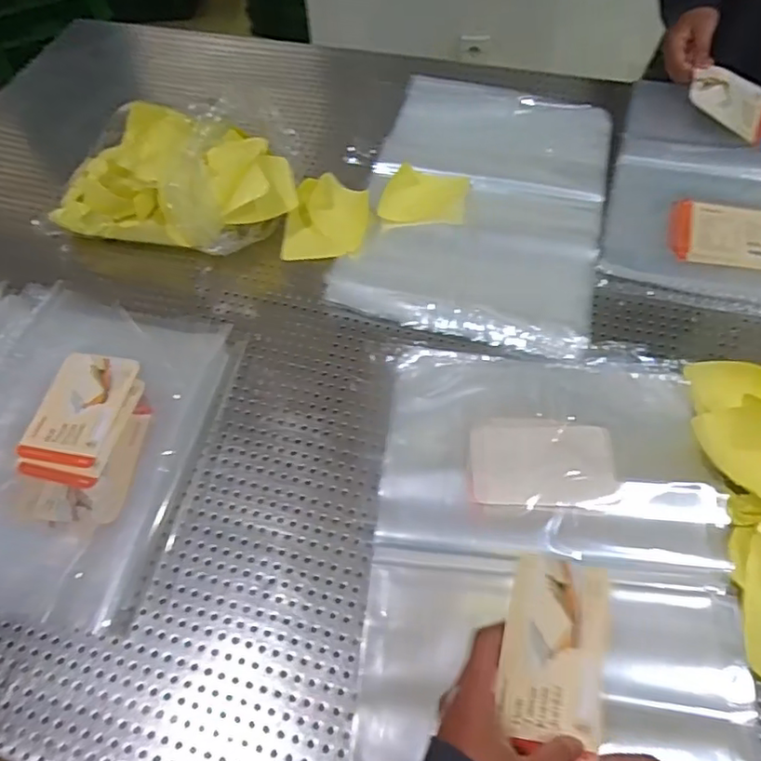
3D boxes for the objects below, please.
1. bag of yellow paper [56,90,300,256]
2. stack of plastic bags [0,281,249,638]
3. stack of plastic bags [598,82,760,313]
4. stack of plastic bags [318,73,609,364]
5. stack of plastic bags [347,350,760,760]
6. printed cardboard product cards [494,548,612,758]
[{"bbox_3d":[-0.263,-0.262,0.773,0.288,0.141,0.194,7,60,7],"label":"bag of yellow paper"},{"bbox_3d":[-0.313,0.058,0.611,0.267,0.025,0.335,15,59,-2],"label":"stack of plastic bags"},{"bbox_3d":[0.472,-0.254,0.786,0.305,0.027,0.407,14,62,11],"label":"stack of plastic bags"},{"bbox_3d":[0.140,-0.254,0.788,0.306,0.033,0.450,12,61,10],"label":"stack of plastic bags"},{"bbox_3d":[0.154,0.172,0.532,0.326,0.035,0.472,4,60,6],"label":"stack of plastic bags"},{"bbox_3d":[0.119,0.180,0.400,0.077,0.009,0.113,13,79,-12],"label":"printed cardboard product cards"}]

